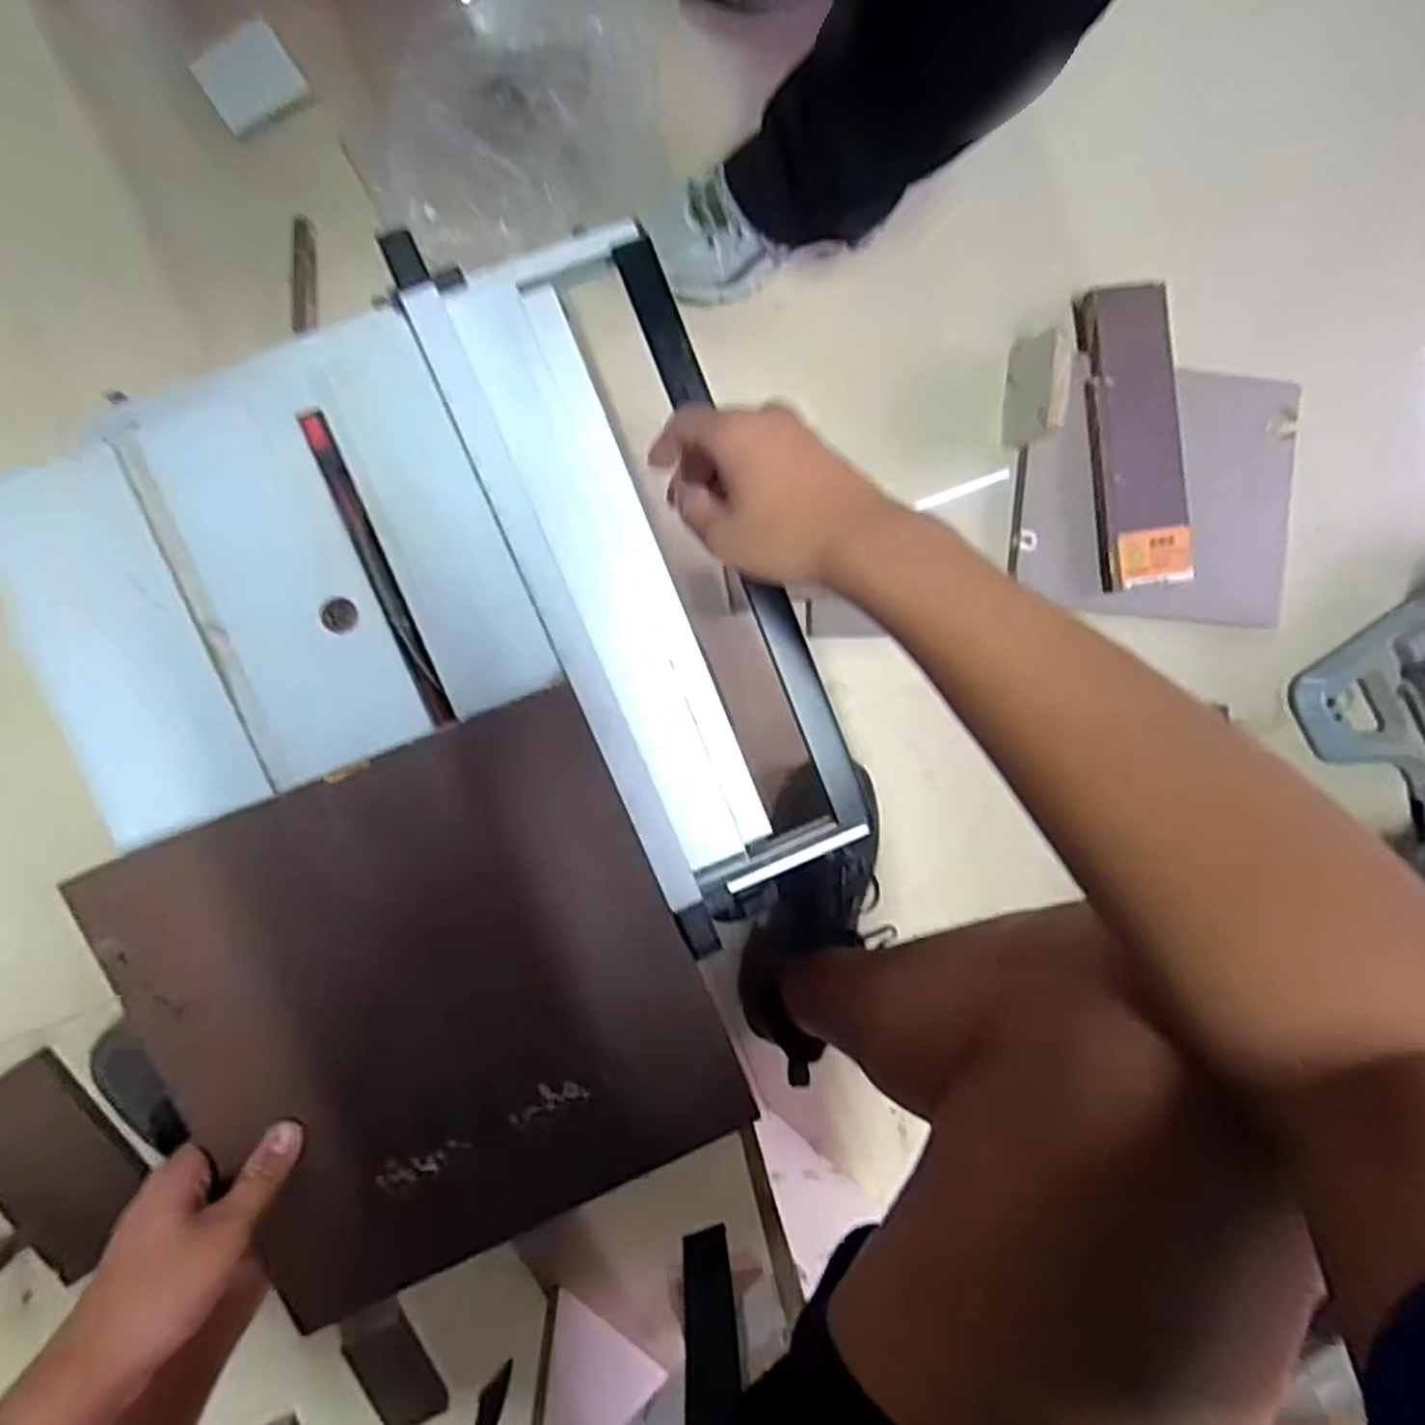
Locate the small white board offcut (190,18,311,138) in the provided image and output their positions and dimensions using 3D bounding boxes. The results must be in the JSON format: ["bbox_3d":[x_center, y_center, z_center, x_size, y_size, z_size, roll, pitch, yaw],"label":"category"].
[{"bbox_3d":[-0.410,-0.563,0.683,0.081,0.006,0.058,-27,126,4],"label":"small white board offcut"}]

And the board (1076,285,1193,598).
[{"bbox_3d":[0.423,-0.276,0.775,0.098,0.027,0.294,-9,94,-6],"label":"board"}]

